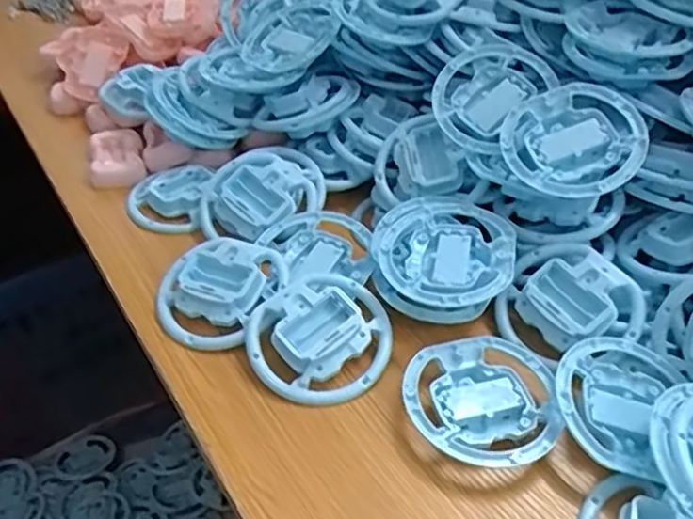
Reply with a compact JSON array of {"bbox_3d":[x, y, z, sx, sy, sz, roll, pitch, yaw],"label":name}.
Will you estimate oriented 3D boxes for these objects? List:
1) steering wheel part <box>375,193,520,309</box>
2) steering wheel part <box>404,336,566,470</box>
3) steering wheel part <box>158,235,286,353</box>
[{"bbox_3d":[0.077,-0.009,0.494,0.107,0.032,0.120,11,43,10],"label":"steering wheel part"},{"bbox_3d":[0.090,0.096,0.426,0.097,0.020,0.101,4,43,2],"label":"steering wheel part"},{"bbox_3d":[-0.098,0.025,0.491,0.093,0.040,0.090,1,43,-1],"label":"steering wheel part"}]

